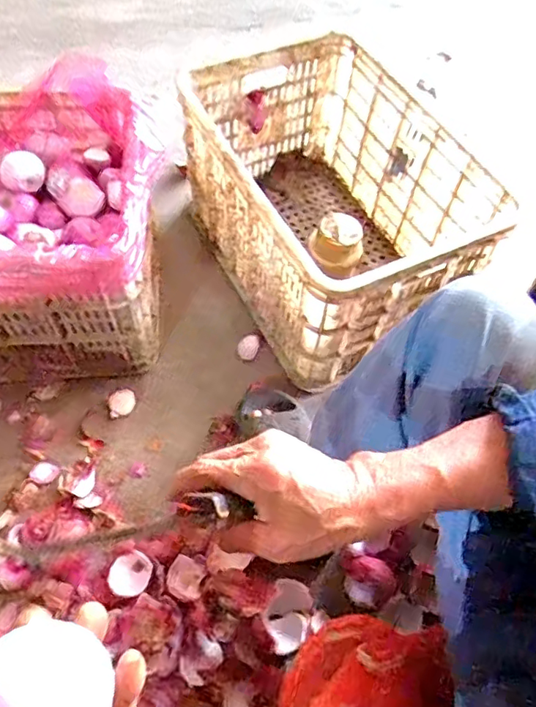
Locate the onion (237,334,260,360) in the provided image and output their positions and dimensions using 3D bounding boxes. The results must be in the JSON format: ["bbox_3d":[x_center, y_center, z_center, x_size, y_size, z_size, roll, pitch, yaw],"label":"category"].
[{"bbox_3d":[-0.034,-0.010,0.946,0.036,0.033,0.036,2,59,-3],"label":"onion"}]

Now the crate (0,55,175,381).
[{"bbox_3d":[-0.445,-0.180,0.856,0.550,0.292,0.374,-1,59,-4],"label":"crate"}]

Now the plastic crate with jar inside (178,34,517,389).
[{"bbox_3d":[0.097,-0.255,0.966,0.355,0.308,0.519,-24,64,-17],"label":"plastic crate with jar inside"}]

